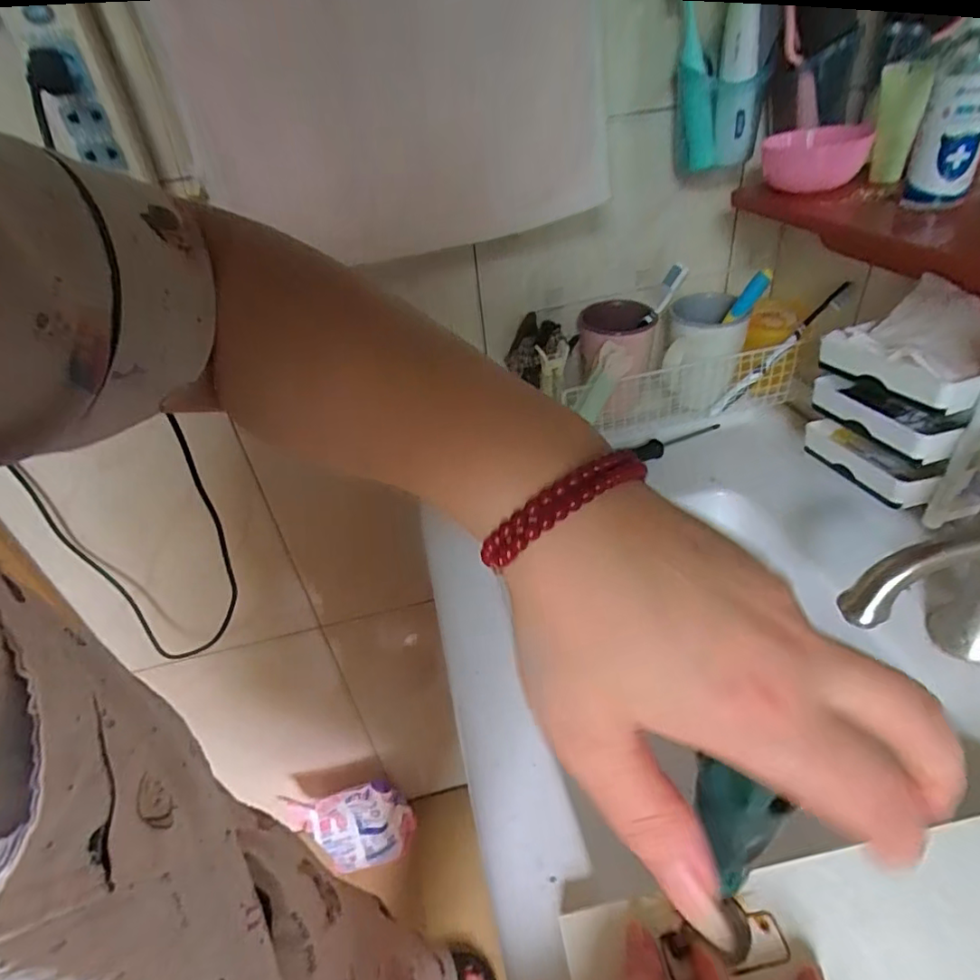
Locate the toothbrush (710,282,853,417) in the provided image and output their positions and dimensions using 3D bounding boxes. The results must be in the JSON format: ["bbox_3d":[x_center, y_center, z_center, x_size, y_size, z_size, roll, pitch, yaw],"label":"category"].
[{"bbox_3d":[0.295,-0.141,0.577,0.170,0.022,0.016,-47,32,21],"label":"toothbrush"}]

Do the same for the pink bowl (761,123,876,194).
[{"bbox_3d":[0.269,-0.275,0.465,0.075,0.038,0.068,12,41,24],"label":"pink bowl"}]

